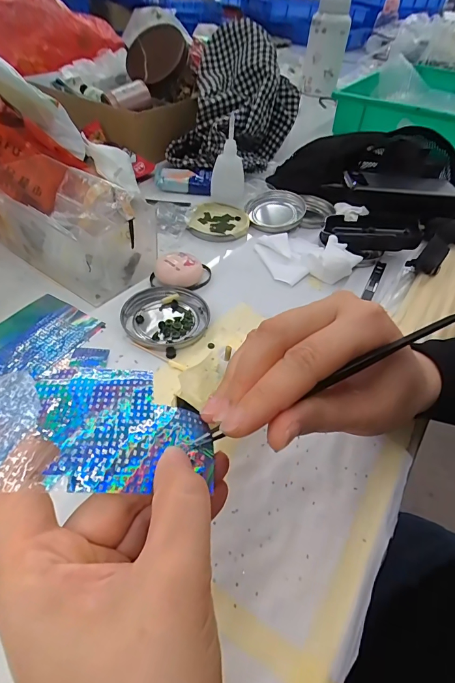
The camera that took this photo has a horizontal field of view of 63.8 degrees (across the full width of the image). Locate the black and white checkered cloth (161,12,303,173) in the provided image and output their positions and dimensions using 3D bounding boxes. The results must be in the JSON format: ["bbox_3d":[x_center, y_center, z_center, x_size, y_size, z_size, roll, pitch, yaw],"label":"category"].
[{"bbox_3d":[0.013,-0.363,0.559,0.177,0.151,0.193,9,47,2],"label":"black and white checkered cloth"}]

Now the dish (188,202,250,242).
[{"bbox_3d":[-0.009,-0.150,0.464,0.071,0.012,0.081,11,47,4],"label":"dish"}]

